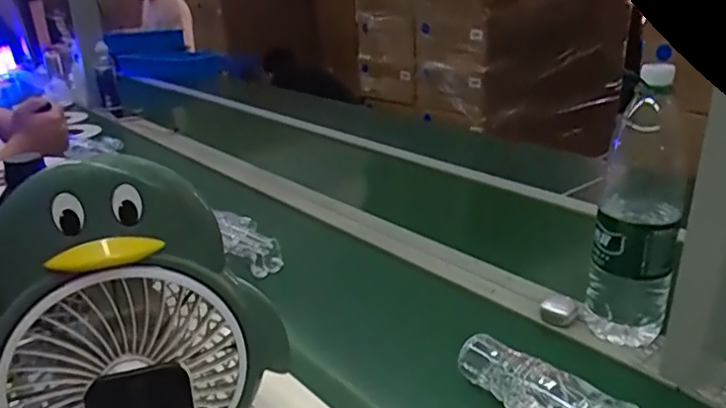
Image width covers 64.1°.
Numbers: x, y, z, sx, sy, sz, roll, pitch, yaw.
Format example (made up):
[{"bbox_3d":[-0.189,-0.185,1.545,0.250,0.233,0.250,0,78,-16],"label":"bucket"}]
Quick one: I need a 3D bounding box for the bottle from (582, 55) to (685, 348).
[{"bbox_3d":[0.319,0.014,0.676,0.090,0.316,0.086,7,24,23],"label":"bottle"}]

